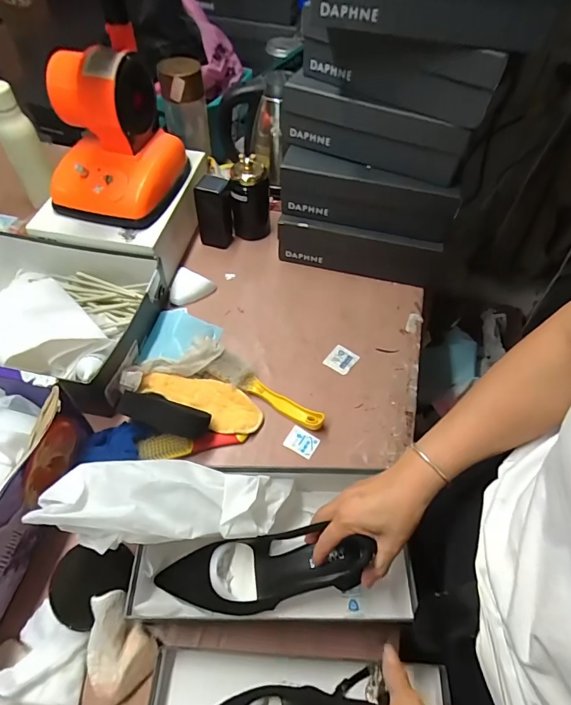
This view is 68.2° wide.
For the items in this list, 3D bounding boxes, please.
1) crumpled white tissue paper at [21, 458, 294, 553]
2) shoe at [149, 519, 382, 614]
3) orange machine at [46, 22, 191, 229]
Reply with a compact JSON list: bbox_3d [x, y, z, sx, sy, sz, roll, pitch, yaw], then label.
[{"bbox_3d":[-0.124,0.163,0.466,0.256,0.050,0.081,7,53,-20],"label":"crumpled white tissue paper"},{"bbox_3d":[-0.023,0.247,0.478,0.233,0.052,0.077,-10,55,9],"label":"shoe"},{"bbox_3d":[-0.286,-0.359,0.685,0.177,0.203,0.203,10,55,4],"label":"orange machine"}]

